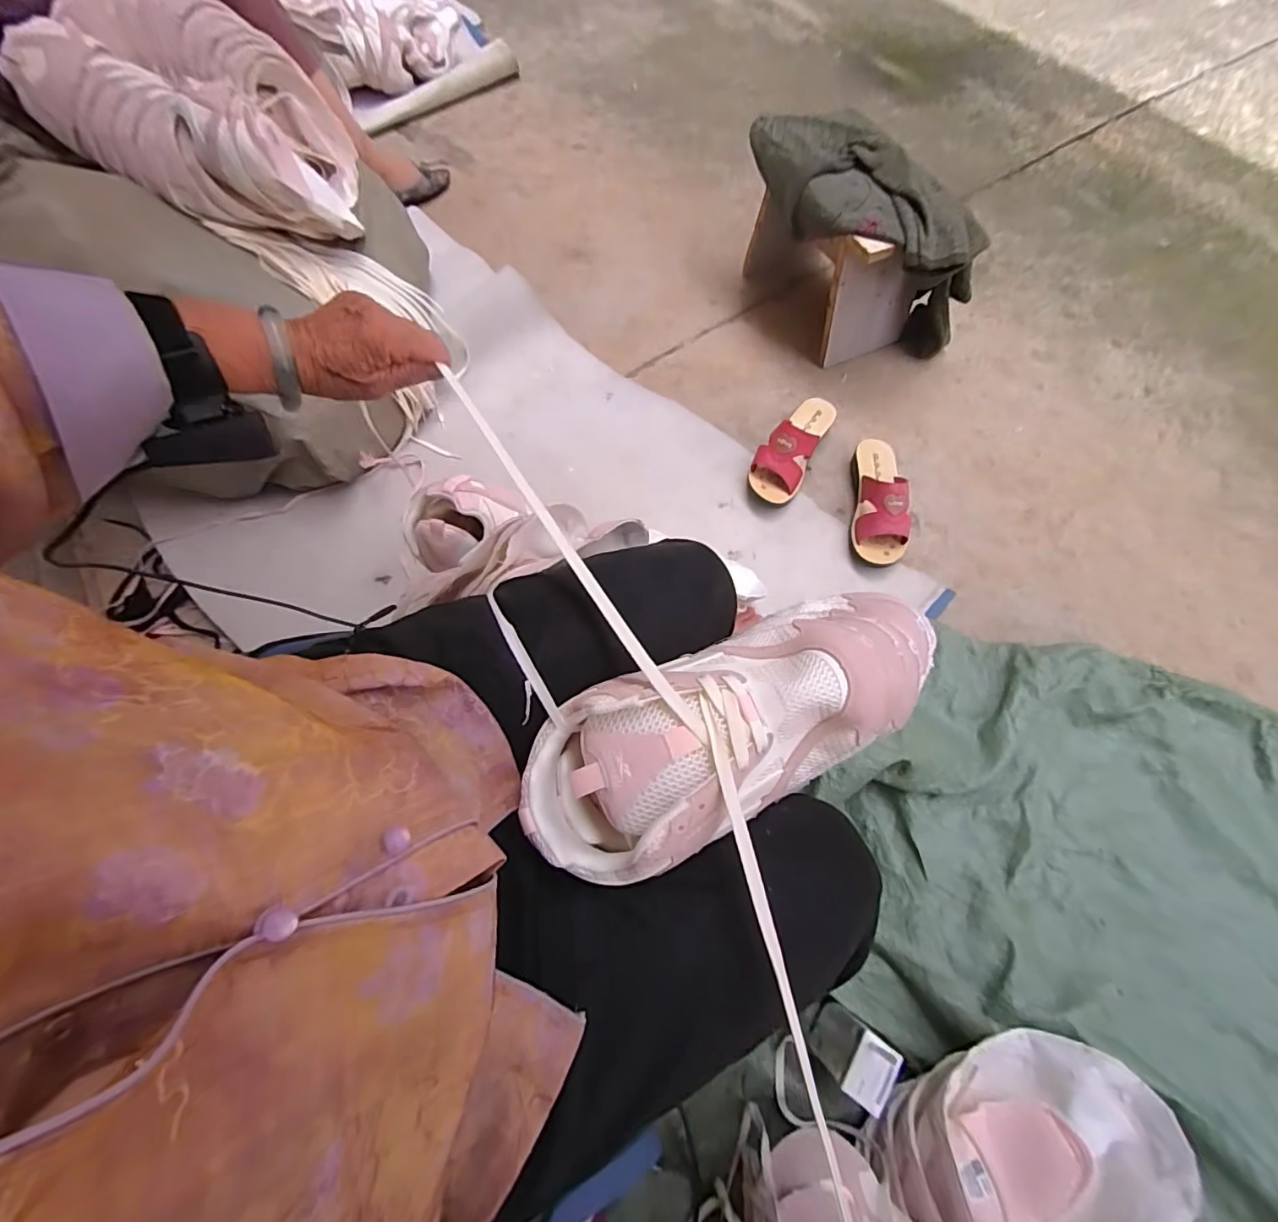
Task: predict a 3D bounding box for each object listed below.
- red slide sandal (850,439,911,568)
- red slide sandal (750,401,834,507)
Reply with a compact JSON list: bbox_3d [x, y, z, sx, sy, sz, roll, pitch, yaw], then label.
[{"bbox_3d":[0.387,-0.182,0.857,0.081,0.084,0.228,9,69,5],"label":"red slide sandal"},{"bbox_3d":[0.262,-0.281,0.904,0.084,0.077,0.216,31,73,13],"label":"red slide sandal"}]

